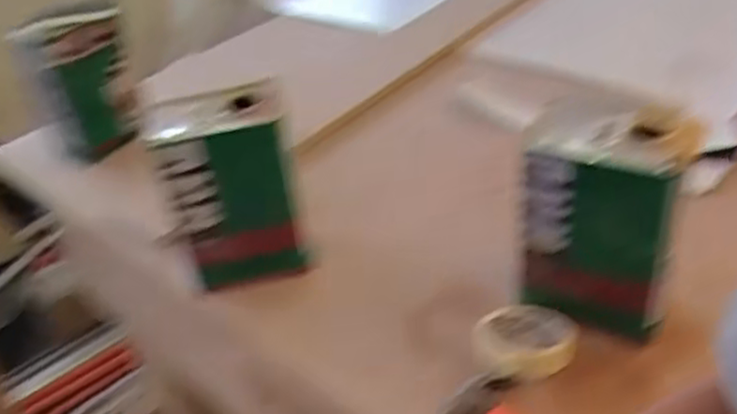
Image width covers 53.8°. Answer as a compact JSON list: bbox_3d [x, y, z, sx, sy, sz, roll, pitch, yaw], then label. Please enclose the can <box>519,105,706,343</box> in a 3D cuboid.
[{"bbox_3d":[0.248,0.017,0.769,0.151,0.218,0.092,16,41,30],"label":"can"}]

